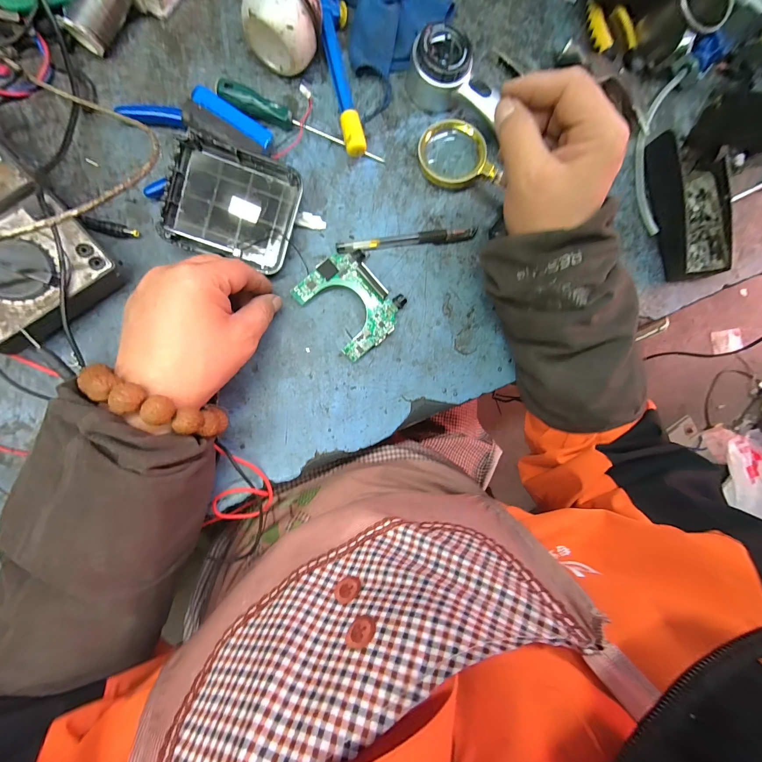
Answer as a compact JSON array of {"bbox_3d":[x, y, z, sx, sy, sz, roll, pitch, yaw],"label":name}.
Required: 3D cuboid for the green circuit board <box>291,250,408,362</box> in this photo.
[{"bbox_3d":[-0.026,-0.076,0.320,0.076,0.024,0.091,-43,95,-8],"label":"green circuit board"}]

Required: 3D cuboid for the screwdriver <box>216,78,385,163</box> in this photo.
[{"bbox_3d":[-0.074,-0.246,0.323,0.157,0.020,0.017,15,85,-8],"label":"screwdriver"}]

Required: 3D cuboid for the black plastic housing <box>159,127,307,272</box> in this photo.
[{"bbox_3d":[-0.133,-0.159,0.302,0.108,0.033,0.092,13,86,-9],"label":"black plastic housing"}]

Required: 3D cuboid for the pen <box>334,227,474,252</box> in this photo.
[{"bbox_3d":[0.028,-0.144,0.339,0.146,0.011,0.013,-10,89,-10],"label":"pen"}]

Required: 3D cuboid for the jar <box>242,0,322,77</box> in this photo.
[{"bbox_3d":[-0.084,-0.317,0.300,0.055,0.067,0.052,0,88,-9],"label":"jar"}]

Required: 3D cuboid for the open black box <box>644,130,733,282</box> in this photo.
[{"bbox_3d":[0.355,-0.198,0.381,0.078,0.033,0.155,-8,89,-10],"label":"open black box"}]

